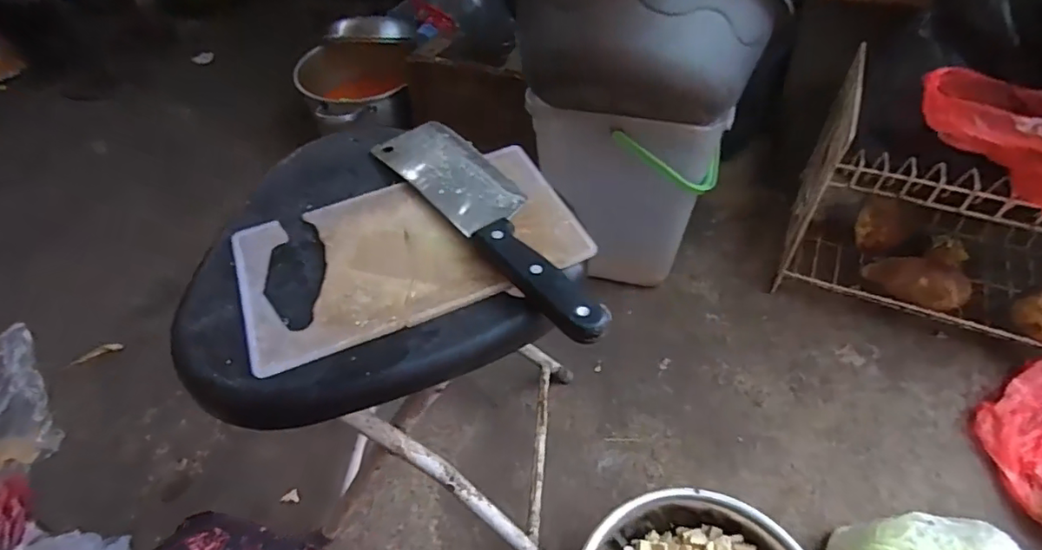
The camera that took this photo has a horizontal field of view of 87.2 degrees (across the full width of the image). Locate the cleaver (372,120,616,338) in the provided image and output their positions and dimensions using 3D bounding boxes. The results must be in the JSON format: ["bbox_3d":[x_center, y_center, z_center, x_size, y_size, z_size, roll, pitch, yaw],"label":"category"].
[{"bbox_3d":[-0.023,-0.053,0.412,0.067,0.022,0.276,-33,55,-21],"label":"cleaver"}]

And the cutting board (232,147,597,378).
[{"bbox_3d":[-0.081,-0.023,0.402,0.237,0.010,0.137,-21,52,-13],"label":"cutting board"}]

